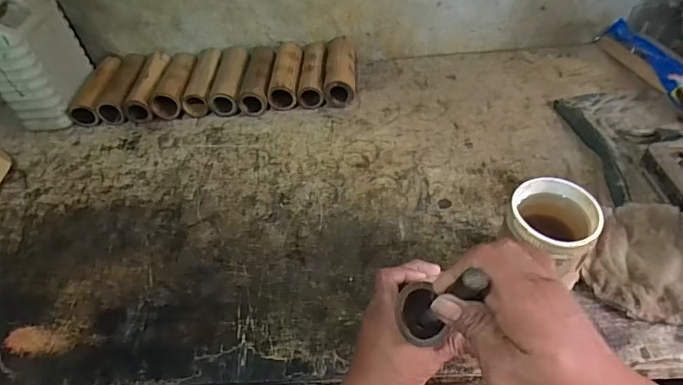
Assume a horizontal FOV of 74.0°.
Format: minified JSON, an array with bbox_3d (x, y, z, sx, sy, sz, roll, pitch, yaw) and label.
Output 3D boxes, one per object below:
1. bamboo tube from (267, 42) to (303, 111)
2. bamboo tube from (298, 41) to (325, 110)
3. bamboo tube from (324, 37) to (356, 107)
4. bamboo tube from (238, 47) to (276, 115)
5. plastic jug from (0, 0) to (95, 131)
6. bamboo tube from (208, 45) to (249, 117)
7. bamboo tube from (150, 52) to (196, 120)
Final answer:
[{"bbox_3d":[-0.108,-0.241,0.906,0.057,0.057,0.182,-4,49,5],"label":"bamboo tube"},{"bbox_3d":[-0.055,-0.241,0.906,0.049,0.046,0.179,-3,49,6],"label":"bamboo tube"},{"bbox_3d":[0.000,-0.244,0.896,0.059,0.052,0.182,-3,49,6],"label":"bamboo tube"},{"bbox_3d":[-0.163,-0.236,0.906,0.059,0.054,0.188,-4,48,5],"label":"bamboo tube"},{"bbox_3d":[-0.578,-0.257,0.863,0.094,0.230,0.173,-5,48,5],"label":"plastic jug"},{"bbox_3d":[-0.218,-0.229,0.911,0.059,0.049,0.187,-4,48,5],"label":"bamboo tube"},{"bbox_3d":[-0.327,-0.222,0.918,0.063,0.052,0.180,-4,48,5],"label":"bamboo tube"}]

